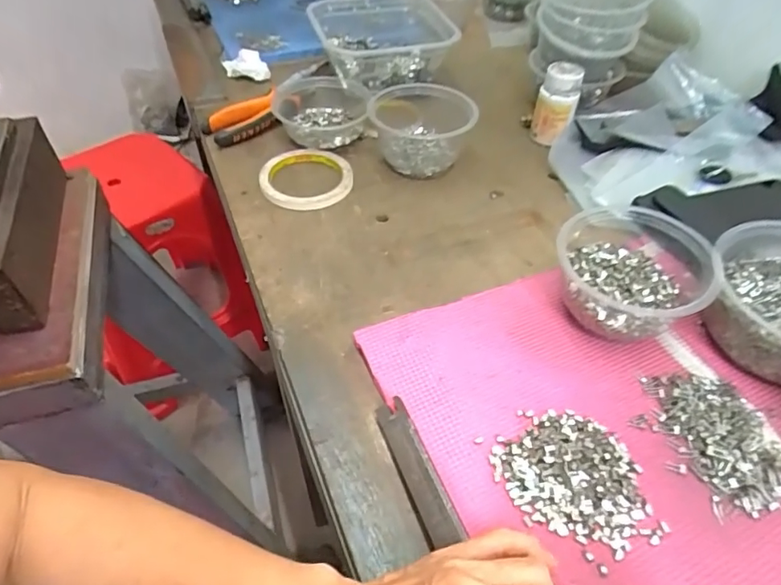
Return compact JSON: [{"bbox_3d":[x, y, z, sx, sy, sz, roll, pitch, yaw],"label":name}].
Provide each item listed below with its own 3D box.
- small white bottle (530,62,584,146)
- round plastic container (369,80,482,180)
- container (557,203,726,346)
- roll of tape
[{"bbox_3d":[0.193,-0.216,0.610,0.044,0.087,0.046,18,50,14],"label":"small white bottle"},{"bbox_3d":[0.035,-0.188,0.592,0.117,0.061,0.116,1,48,-1],"label":"round plastic container"},{"bbox_3d":[0.189,-0.013,0.417,0.113,0.067,0.102,23,51,18],"label":"container"},{"bbox_3d":[-0.090,-0.126,0.562,0.097,0.011,0.100,-1,49,1],"label":"roll of tape"}]

